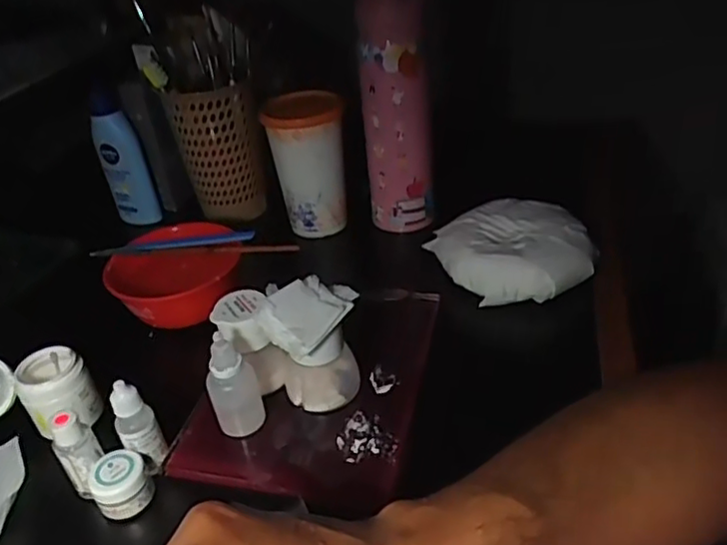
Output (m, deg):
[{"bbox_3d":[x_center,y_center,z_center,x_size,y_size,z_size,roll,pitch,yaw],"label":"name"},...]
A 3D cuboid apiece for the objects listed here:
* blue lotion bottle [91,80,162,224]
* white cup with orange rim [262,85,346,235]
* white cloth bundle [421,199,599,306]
[{"bbox_3d":[-0.248,-0.117,0.654,0.042,0.138,0.035,-19,37,-19],"label":"blue lotion bottle"},{"bbox_3d":[-0.052,-0.106,0.620,0.067,0.122,0.084,-7,35,0],"label":"white cup with orange rim"},{"bbox_3d":[0.129,-0.021,0.538,0.115,0.036,0.114,-17,36,-15],"label":"white cloth bundle"}]

